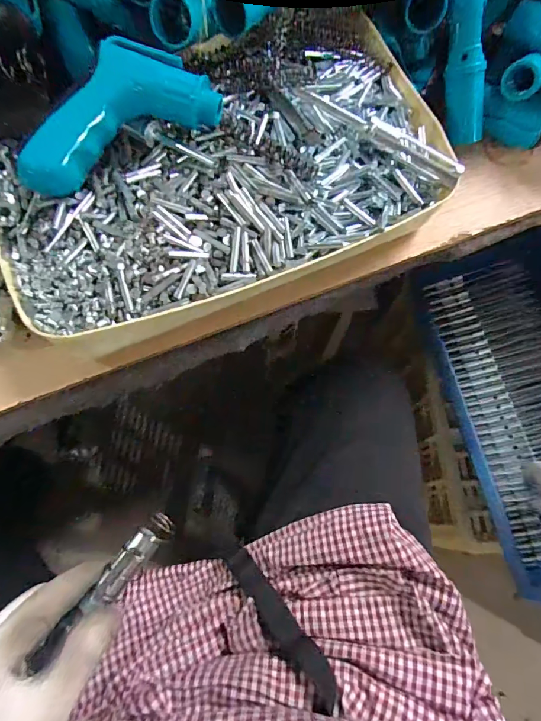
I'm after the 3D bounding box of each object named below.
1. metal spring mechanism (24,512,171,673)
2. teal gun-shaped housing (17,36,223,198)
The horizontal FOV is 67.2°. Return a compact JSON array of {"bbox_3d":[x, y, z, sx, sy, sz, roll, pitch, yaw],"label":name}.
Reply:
[{"bbox_3d":[-0.108,0.150,0.268,0.019,0.013,0.112,40,75,14],"label":"metal spring mechanism"},{"bbox_3d":[-0.114,-0.174,0.293,0.147,0.051,0.074,-23,71,-7],"label":"teal gun-shaped housing"}]

